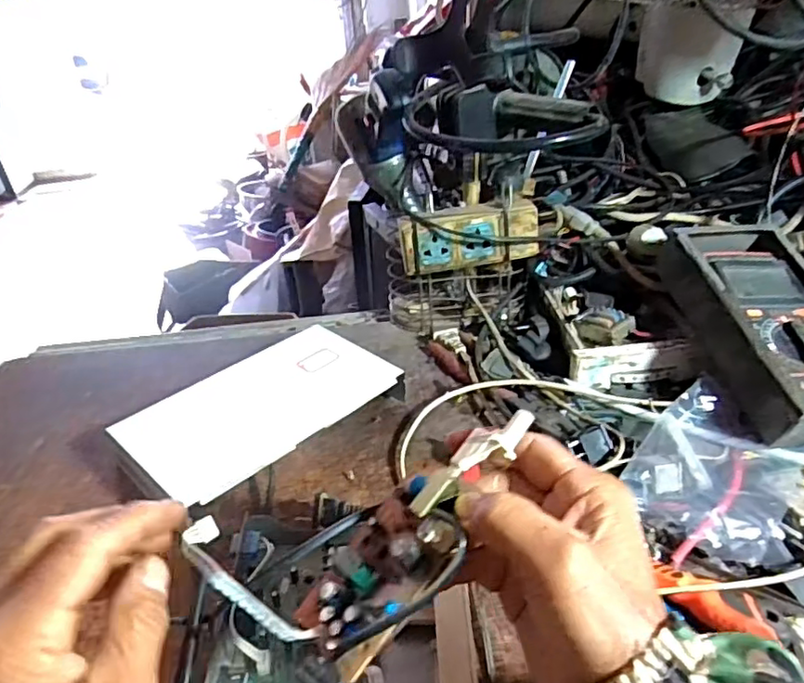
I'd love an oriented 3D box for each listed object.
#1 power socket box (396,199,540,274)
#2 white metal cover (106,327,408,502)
[{"bbox_3d":[0.066,-0.106,0.609,0.133,0.056,0.036,-5,33,-2],"label":"power socket box"},{"bbox_3d":[-0.121,0.061,0.535,0.130,0.039,0.215,26,43,38],"label":"white metal cover"}]

